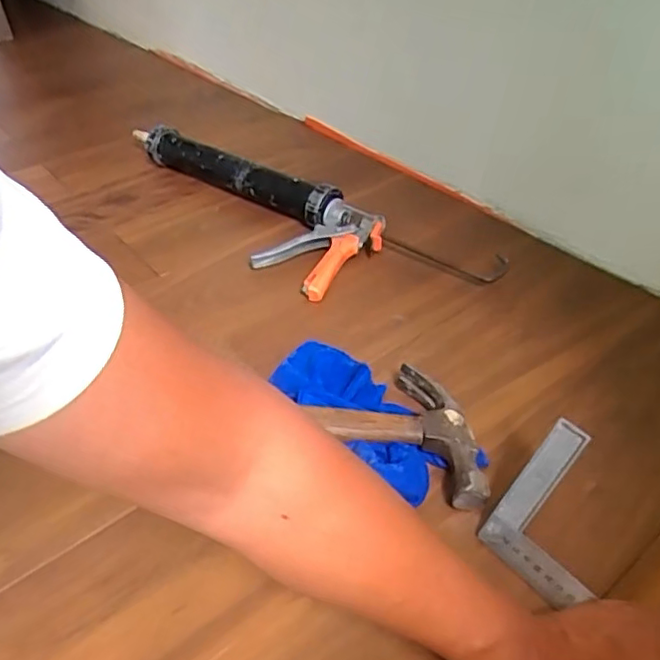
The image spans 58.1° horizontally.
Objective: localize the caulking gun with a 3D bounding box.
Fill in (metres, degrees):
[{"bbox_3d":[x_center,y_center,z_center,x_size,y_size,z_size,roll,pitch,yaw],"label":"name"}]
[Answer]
[{"bbox_3d":[-0.113,-0.178,0.876,0.720,0.068,0.175,25,48,29],"label":"caulking gun"}]

